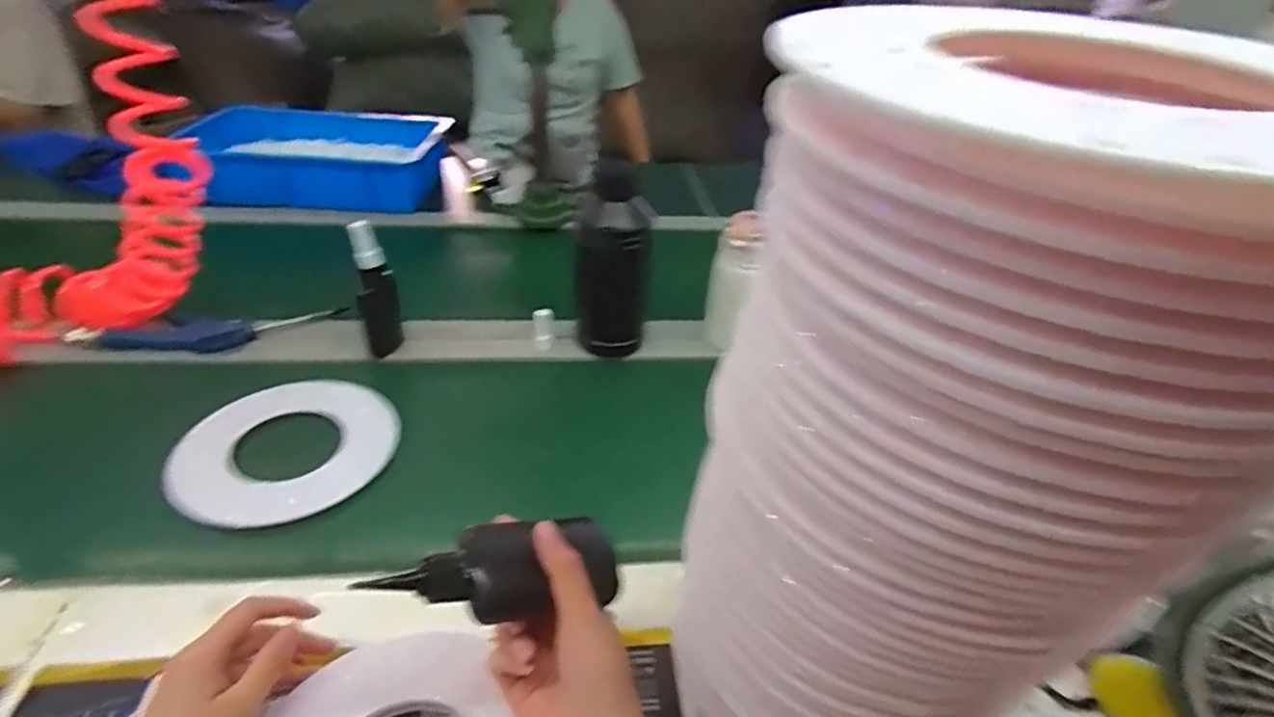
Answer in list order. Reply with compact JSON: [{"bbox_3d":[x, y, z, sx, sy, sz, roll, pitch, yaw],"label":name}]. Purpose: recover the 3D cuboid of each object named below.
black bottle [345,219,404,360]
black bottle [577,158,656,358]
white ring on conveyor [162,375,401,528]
[{"bbox_3d":[-0.294,-0.079,0.737,0.041,0.160,0.054,-10,38,-19],"label":"black bottle"},{"bbox_3d":[-0.029,-0.108,0.764,0.086,0.211,0.074,6,36,2],"label":"black bottle"},{"bbox_3d":[-0.344,0.080,0.634,0.193,0.018,0.192,3,36,-2],"label":"white ring on conveyor"}]

